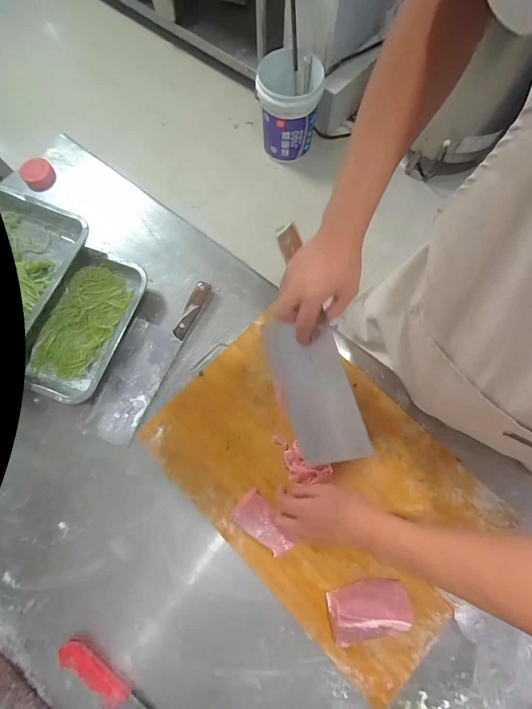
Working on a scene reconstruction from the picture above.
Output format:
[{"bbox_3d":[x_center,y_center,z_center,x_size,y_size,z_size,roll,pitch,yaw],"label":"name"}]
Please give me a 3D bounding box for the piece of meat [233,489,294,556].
[{"bbox_3d":[-0.007,0.281,0.511,0.053,0.024,0.102,-41,79,-8],"label":"piece of meat"}]

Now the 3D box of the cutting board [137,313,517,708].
[{"bbox_3d":[0.093,0.204,0.547,0.558,0.031,0.374,43,81,10],"label":"cutting board"}]

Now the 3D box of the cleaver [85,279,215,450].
[{"bbox_3d":[-0.235,-0.001,0.606,0.108,0.032,0.345,25,78,7],"label":"cleaver"}]

